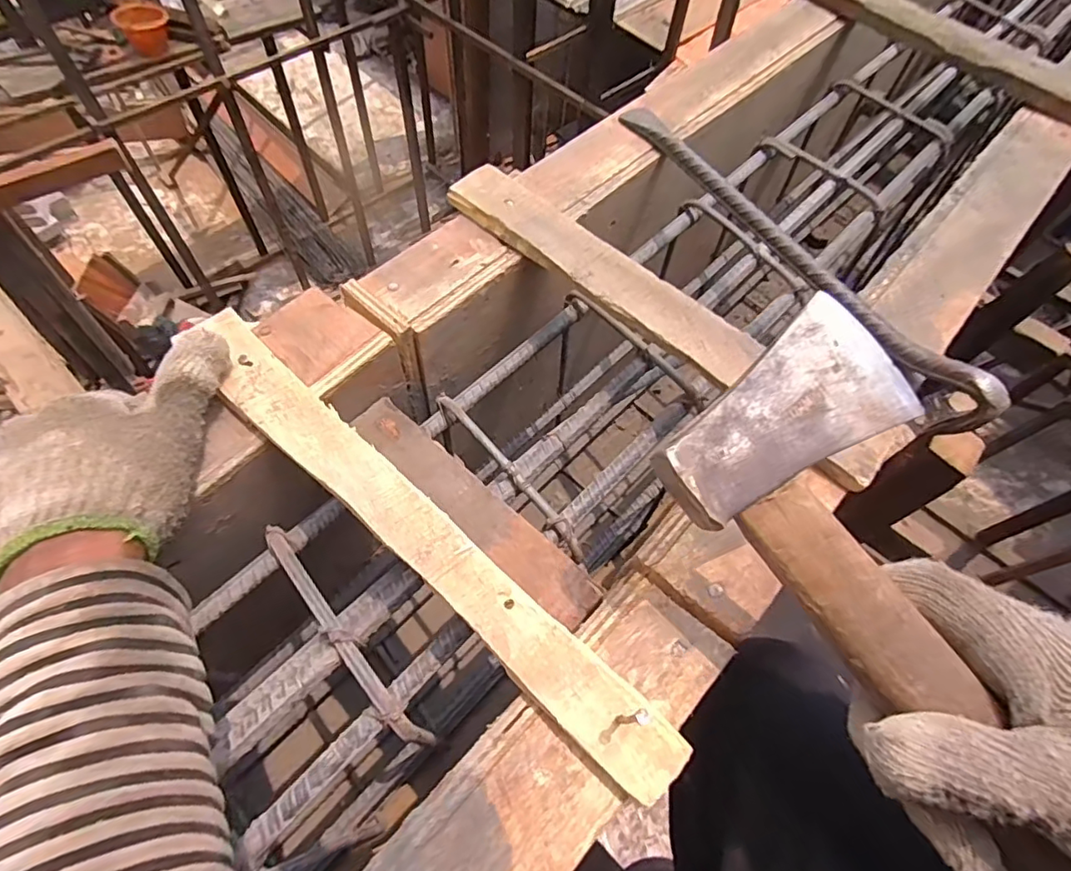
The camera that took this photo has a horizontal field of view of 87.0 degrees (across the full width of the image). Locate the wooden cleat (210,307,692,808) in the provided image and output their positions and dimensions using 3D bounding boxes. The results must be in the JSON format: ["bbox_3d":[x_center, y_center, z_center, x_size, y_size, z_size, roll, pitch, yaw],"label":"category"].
[{"bbox_3d":[-0.067,0.046,0.296,0.337,0.010,0.037,40,66,16],"label":"wooden cleat"}]

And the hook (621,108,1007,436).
[{"bbox_3d":[0.183,-0.148,0.426,0.020,0.056,0.370,-27,66,-17],"label":"hook"}]

